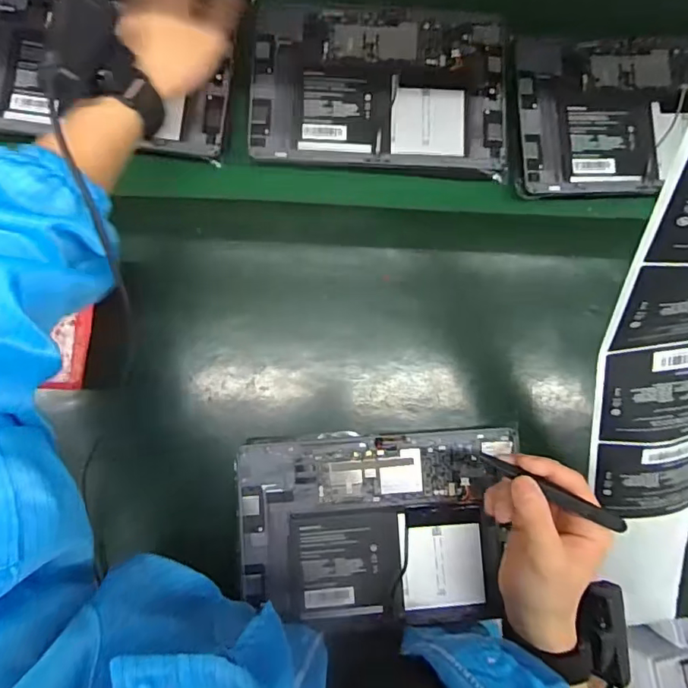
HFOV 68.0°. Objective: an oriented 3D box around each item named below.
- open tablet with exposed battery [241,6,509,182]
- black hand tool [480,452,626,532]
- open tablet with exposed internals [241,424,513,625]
[{"bbox_3d":[0.037,-0.257,0.512,0.252,0.013,0.166,4,85,-4],"label":"open tablet with exposed battery"},{"bbox_3d":[0.148,0.105,0.363,0.108,0.013,0.010,25,84,6],"label":"black hand tool"},{"bbox_3d":[0.029,0.164,0.461,0.238,0.014,0.161,-1,85,-4],"label":"open tablet with exposed internals"}]

